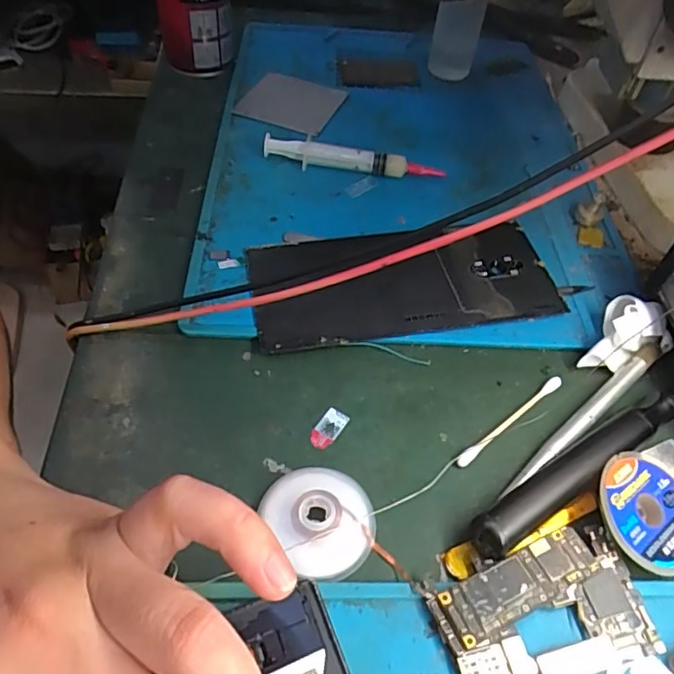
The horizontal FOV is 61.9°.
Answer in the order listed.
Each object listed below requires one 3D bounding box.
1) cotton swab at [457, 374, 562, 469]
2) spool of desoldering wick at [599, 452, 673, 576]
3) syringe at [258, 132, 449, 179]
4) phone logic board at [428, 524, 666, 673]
[{"bbox_3d":[0.079,0.037,0.253,0.072,0.004,0.005,-32,59,-27],"label":"cotton swab"},{"bbox_3d":[0.123,0.068,0.220,0.043,0.004,0.042,8,59,-14],"label":"spool of desoldering wick"},{"bbox_3d":[0.010,-0.111,0.355,0.111,0.017,0.012,7,50,2],"label":"syringe"},{"bbox_3d":[0.074,0.098,0.198,0.075,0.005,0.044,-13,62,-15],"label":"phone logic board"}]

